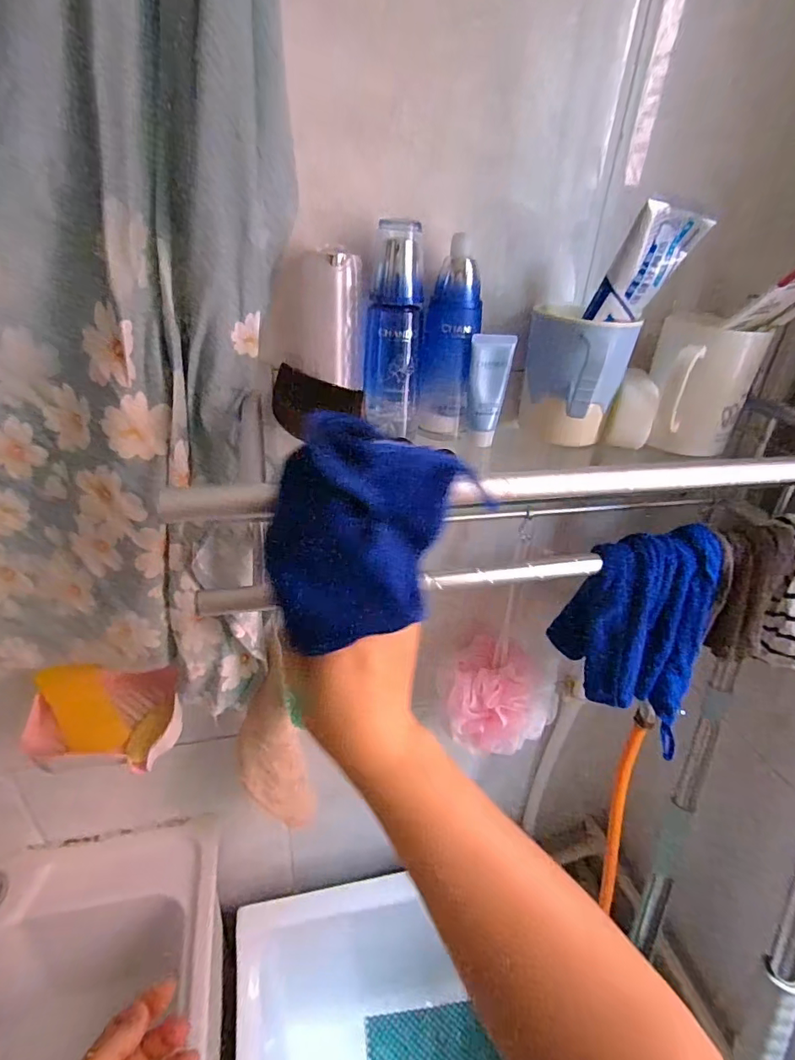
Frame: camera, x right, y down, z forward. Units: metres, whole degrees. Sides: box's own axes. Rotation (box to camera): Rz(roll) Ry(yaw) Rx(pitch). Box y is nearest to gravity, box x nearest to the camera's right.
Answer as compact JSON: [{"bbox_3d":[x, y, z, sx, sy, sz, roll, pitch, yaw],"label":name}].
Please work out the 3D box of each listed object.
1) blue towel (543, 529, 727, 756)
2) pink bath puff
[{"bbox_3d":[0.219,0.088,0.460,0.122,0.173,0.076,7,30,5],"label":"blue towel"},{"bbox_3d":[0.112,0.188,0.572,0.116,0.104,0.094,-2,31,-11],"label":"pink bath puff"}]

